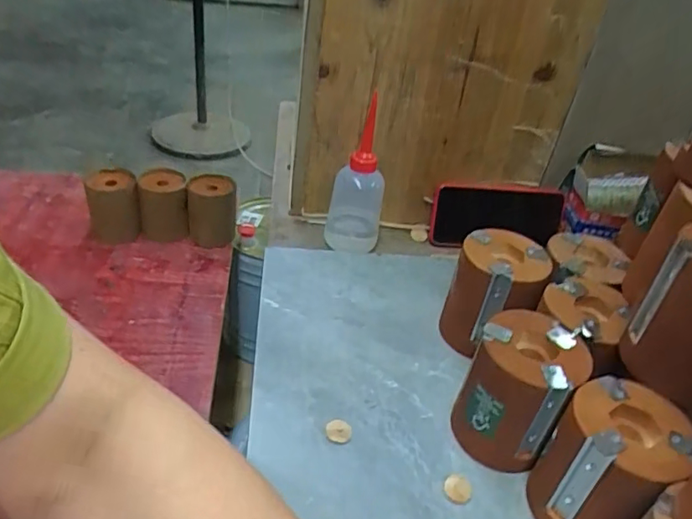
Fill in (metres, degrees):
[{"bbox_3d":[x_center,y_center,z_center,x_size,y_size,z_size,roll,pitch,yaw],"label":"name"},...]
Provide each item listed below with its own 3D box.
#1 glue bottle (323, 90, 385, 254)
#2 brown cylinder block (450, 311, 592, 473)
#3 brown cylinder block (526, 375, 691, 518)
[{"bbox_3d":[0.011,-0.082,0.625,0.050,0.162,0.049,-11,41,-24],"label":"glue bottle"},{"bbox_3d":[0.131,0.103,0.433,0.076,0.107,0.074,23,40,19],"label":"brown cylinder block"},{"bbox_3d":[0.177,0.143,0.384,0.076,0.101,0.077,-19,45,-31],"label":"brown cylinder block"}]

